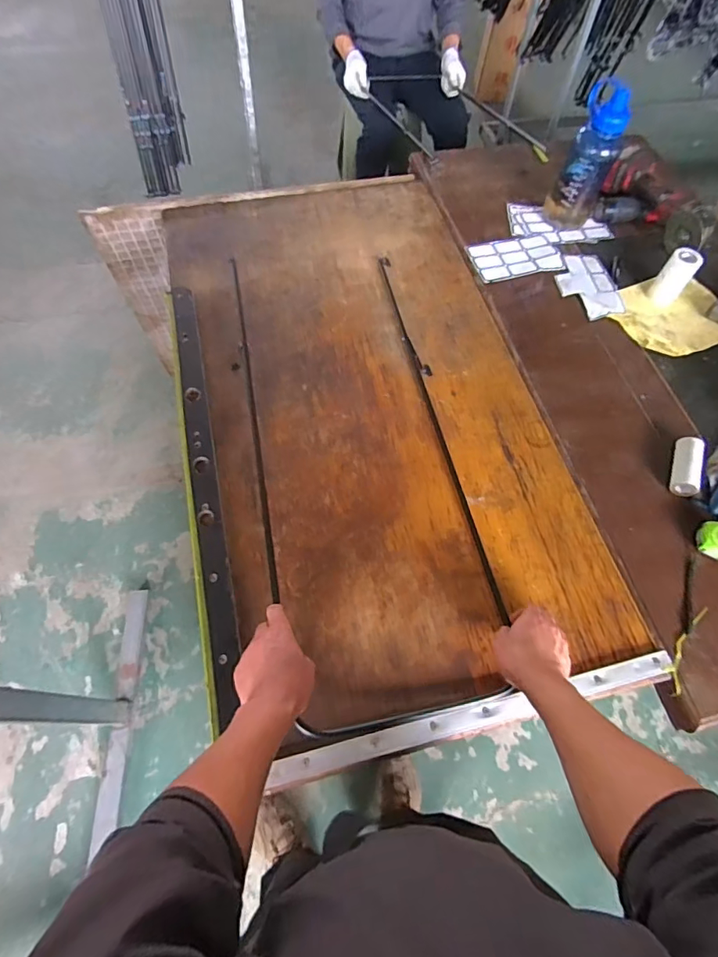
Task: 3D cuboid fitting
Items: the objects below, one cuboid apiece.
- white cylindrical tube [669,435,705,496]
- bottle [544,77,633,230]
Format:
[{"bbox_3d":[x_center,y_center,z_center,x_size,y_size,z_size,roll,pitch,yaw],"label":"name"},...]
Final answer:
[{"bbox_3d":[0.553,-0.024,0.819,0.033,0.034,0.113,19,63,7],"label":"white cylindrical tube"},{"bbox_3d":[0.499,-0.692,1.050,0.105,0.250,0.099,27,64,12],"label":"bottle"}]

